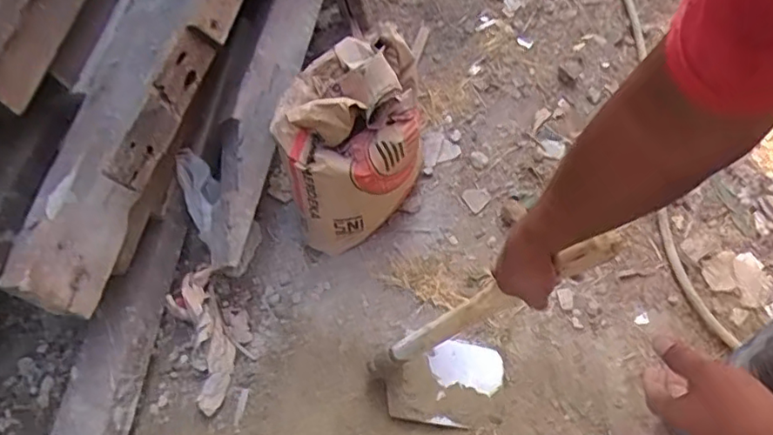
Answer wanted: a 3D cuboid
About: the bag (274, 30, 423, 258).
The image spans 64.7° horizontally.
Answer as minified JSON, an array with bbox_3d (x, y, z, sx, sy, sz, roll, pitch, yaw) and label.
[{"bbox_3d":[-0.072,-0.155,1.246,0.286,0.381,0.257,-10,59,-2],"label":"bag"}]

